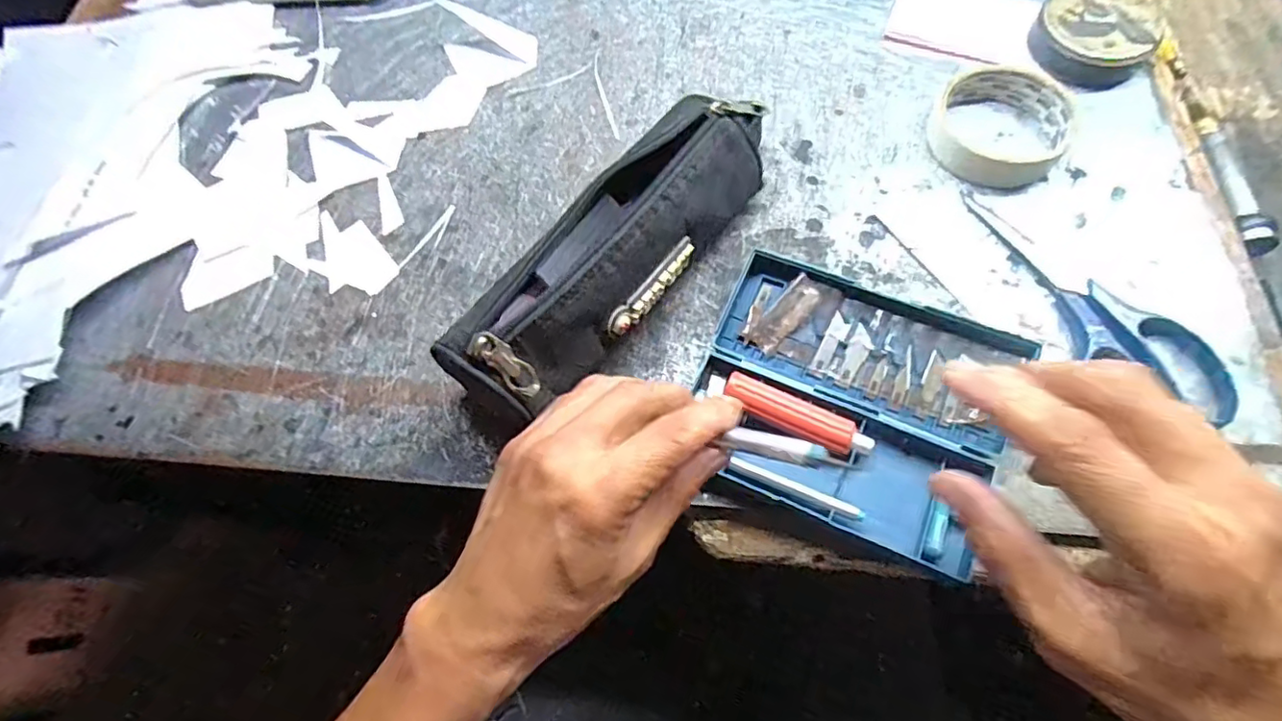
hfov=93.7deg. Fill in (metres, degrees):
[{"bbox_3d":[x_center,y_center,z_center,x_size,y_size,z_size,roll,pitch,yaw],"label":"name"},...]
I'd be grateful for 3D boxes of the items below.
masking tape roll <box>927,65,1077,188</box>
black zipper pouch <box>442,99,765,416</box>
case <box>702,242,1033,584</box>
[{"bbox_3d":[0.235,-0.154,0.394,0.081,0.023,0.084,-1,71,3],"label":"masking tape roll"},{"bbox_3d":[-0.004,-0.071,0.341,0.064,0.082,0.244,34,73,16],"label":"black zipper pouch"},{"bbox_3d":[0.108,0.019,0.320,0.150,0.026,0.127,23,70,10],"label":"case"}]

